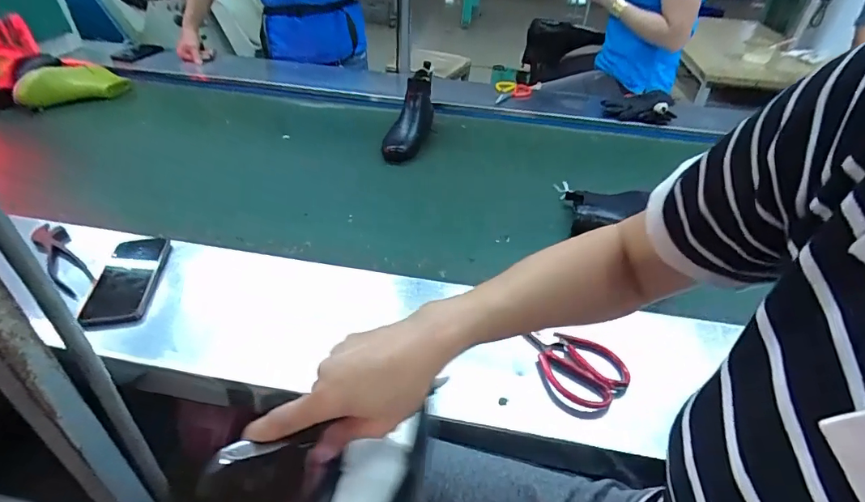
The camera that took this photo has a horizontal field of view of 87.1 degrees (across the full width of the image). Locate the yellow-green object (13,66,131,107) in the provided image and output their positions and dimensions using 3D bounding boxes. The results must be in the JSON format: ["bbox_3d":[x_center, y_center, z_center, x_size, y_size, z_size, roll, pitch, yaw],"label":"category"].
[{"bbox_3d":[-0.985,-0.460,1.241,0.053,0.087,0.257,33,46,32],"label":"yellow-green object"}]

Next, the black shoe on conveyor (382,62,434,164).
[{"bbox_3d":[-0.042,-0.339,1.151,0.076,0.110,0.305,13,64,11],"label":"black shoe on conveyor"}]

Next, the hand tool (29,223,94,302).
[{"bbox_3d":[-0.568,0.011,0.696,0.045,0.019,0.193,-29,48,-35],"label":"hand tool"}]

